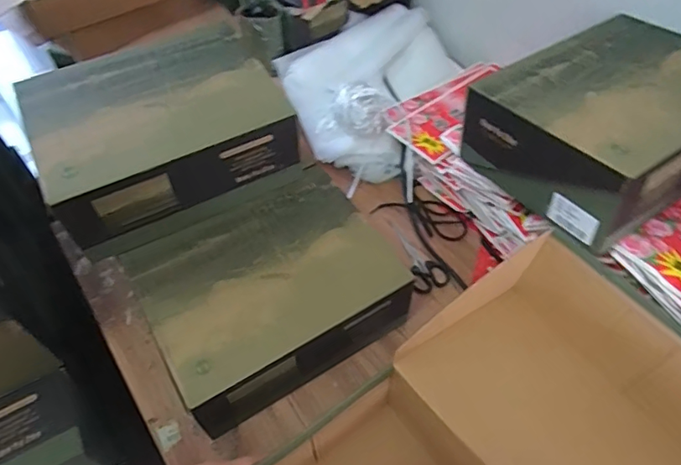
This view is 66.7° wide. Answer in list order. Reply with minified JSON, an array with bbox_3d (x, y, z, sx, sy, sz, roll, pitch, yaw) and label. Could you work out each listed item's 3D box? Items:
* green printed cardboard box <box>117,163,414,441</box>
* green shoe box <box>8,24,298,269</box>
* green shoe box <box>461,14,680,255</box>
[{"bbox_3d":[-0.100,0.084,0.740,0.321,0.126,0.272,-27,56,-17],"label":"green printed cardboard box"},{"bbox_3d":[-0.256,-0.144,0.754,0.310,0.140,0.244,-25,55,-15],"label":"green shoe box"},{"bbox_3d":[0.374,-0.162,0.712,0.324,0.124,0.263,-29,57,-18],"label":"green shoe box"}]

